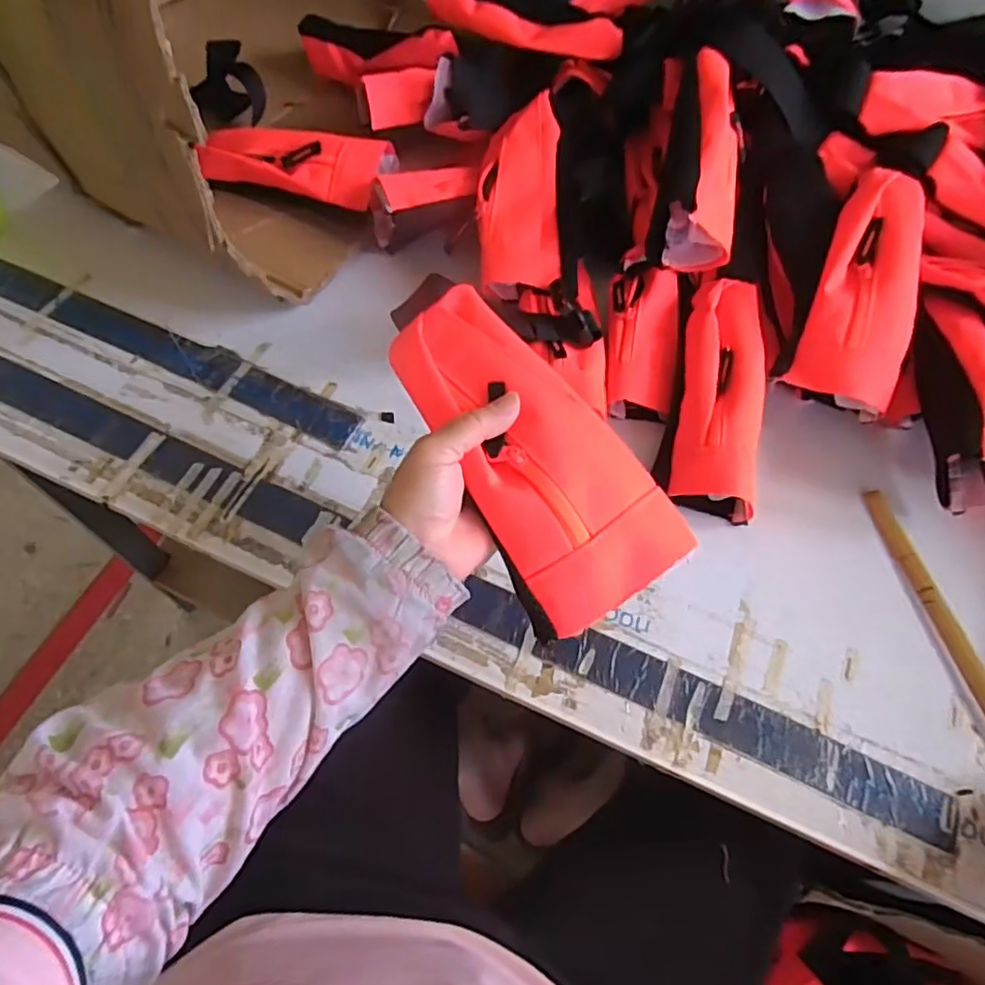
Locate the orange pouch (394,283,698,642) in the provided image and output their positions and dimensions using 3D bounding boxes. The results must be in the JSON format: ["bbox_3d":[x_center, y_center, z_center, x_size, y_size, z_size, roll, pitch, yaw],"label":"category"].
[{"bbox_3d":[0.018,-0.040,0.382,0.101,0.041,0.237,-28,75,-16],"label":"orange pouch"}]

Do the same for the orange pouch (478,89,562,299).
[{"bbox_3d":[0.029,-0.294,0.613,0.081,0.036,0.215,5,79,-1],"label":"orange pouch"}]

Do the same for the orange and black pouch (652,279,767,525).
[{"bbox_3d":[0.202,-0.089,0.567,0.077,0.076,0.224,11,63,2],"label":"orange and black pouch"}]

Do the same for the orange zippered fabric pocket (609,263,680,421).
[{"bbox_3d":[0.150,-0.146,0.606,0.079,0.048,0.158,7,63,0],"label":"orange zippered fabric pocket"}]

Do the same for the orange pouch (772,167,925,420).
[{"bbox_3d":[0.330,-0.183,0.549,0.086,0.034,0.217,16,84,4],"label":"orange pouch"}]

